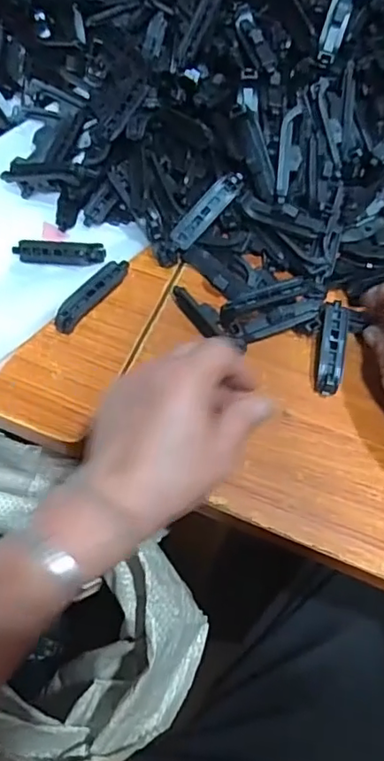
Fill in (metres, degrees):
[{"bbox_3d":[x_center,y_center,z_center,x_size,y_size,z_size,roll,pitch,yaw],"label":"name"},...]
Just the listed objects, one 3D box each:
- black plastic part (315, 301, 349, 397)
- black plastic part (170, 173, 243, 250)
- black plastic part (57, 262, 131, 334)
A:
[{"bbox_3d":[0.107,-0.025,0.439,0.022,0.018,0.073,12,63,3],"label":"black plastic part"},{"bbox_3d":[0.012,-0.135,0.448,0.071,0.010,0.017,-44,69,13],"label":"black plastic part"},{"bbox_3d":[-0.080,-0.068,0.450,0.017,0.016,0.076,36,67,15],"label":"black plastic part"}]

